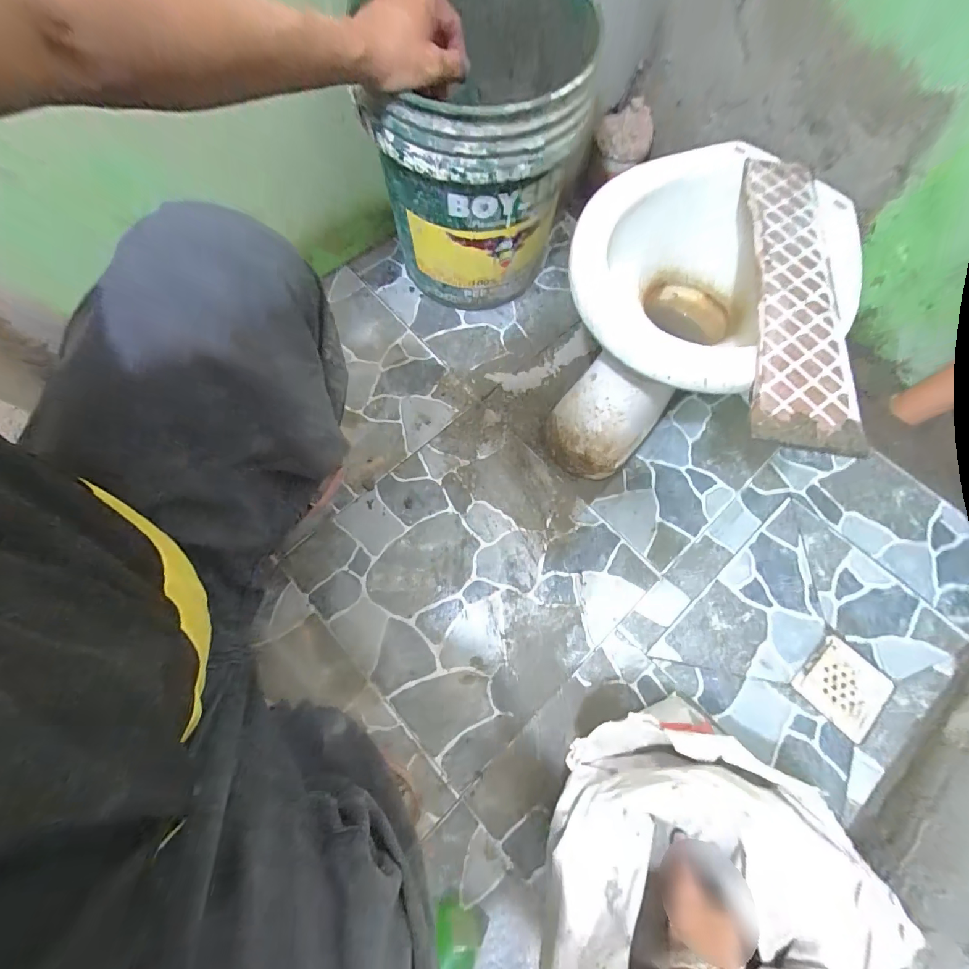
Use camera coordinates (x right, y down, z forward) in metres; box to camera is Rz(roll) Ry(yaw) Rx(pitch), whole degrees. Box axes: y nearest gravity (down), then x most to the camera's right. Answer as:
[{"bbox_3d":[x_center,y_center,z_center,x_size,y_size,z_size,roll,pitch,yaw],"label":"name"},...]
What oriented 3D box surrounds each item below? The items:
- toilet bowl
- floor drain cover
[{"bbox_3d":[0.273,-0.230,0.613,0.302,0.280,0.432,24,71,8],"label":"toilet bowl"},{"bbox_3d":[0.501,0.282,0.585,0.108,0.006,0.098,-42,75,-14],"label":"floor drain cover"}]

